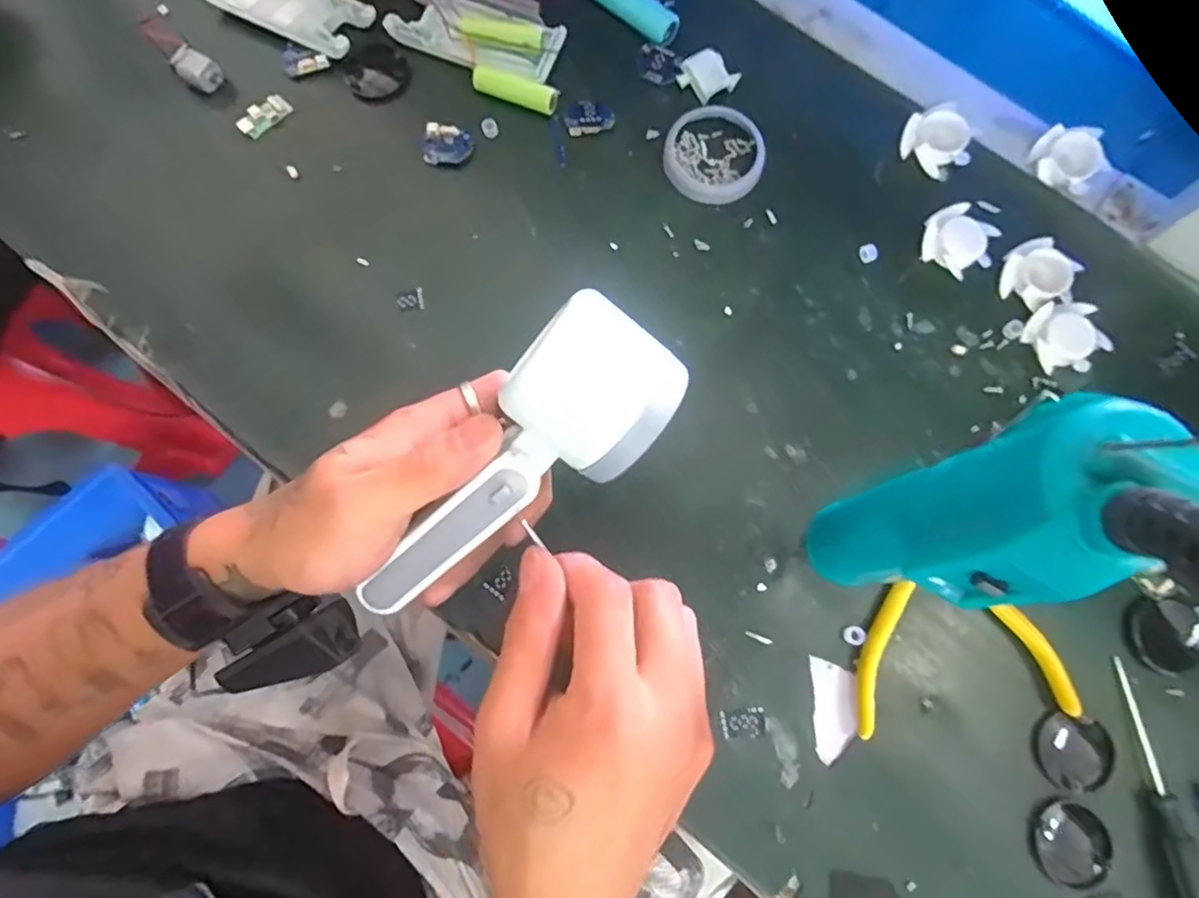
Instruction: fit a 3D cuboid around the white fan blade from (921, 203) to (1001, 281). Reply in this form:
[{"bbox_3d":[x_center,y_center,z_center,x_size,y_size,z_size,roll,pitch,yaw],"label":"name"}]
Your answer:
[{"bbox_3d":[0.204,-0.118,0.370,0.039,0.012,0.037,0,78,-1],"label":"white fan blade"}]

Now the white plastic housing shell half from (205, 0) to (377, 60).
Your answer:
[{"bbox_3d":[-0.190,-0.273,0.397,0.101,0.013,0.042,25,79,5],"label":"white plastic housing shell half"}]

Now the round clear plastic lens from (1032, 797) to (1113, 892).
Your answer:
[{"bbox_3d":[0.223,0.187,0.308,0.040,0.010,0.036,44,81,8],"label":"round clear plastic lens"}]

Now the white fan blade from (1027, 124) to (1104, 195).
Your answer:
[{"bbox_3d":[0.272,-0.170,0.378,0.036,0.010,0.035,31,81,6],"label":"white fan blade"}]

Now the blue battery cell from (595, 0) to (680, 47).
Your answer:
[{"bbox_3d":[0.018,-0.272,0.399,0.068,0.014,0.018,37,80,7],"label":"blue battery cell"}]

